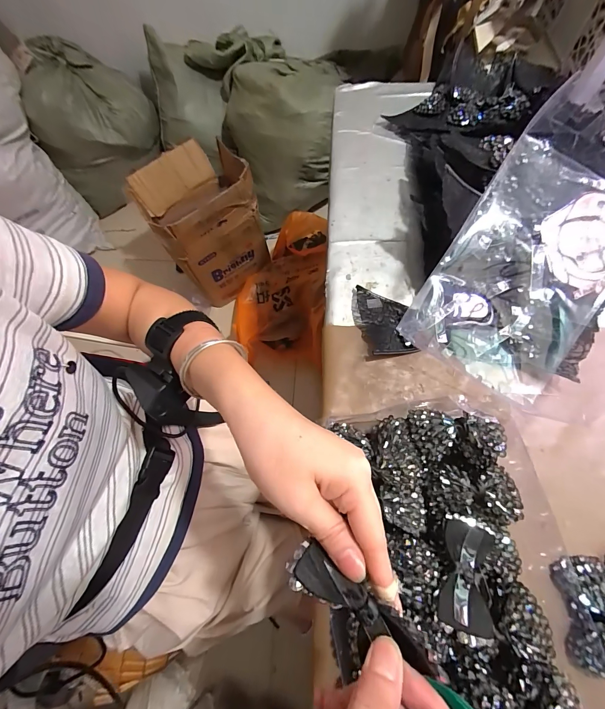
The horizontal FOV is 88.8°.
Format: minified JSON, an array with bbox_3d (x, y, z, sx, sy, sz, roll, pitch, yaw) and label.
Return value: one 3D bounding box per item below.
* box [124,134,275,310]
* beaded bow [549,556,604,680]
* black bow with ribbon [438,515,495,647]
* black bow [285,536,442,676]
[{"bbox_3d":[-0.340,-0.470,1.097,0.329,0.344,0.325,-32,71,-9],"label":"box"},{"bbox_3d":[0.276,0.246,0.293,0.054,0.029,0.089,5,70,5],"label":"beaded bow"},{"bbox_3d":[0.151,0.202,0.282,0.048,0.014,0.093,12,70,7],"label":"black bow with ribbon"},{"bbox_3d":[0.031,0.143,0.179,0.085,0.021,0.022,24,72,21],"label":"black bow"}]

